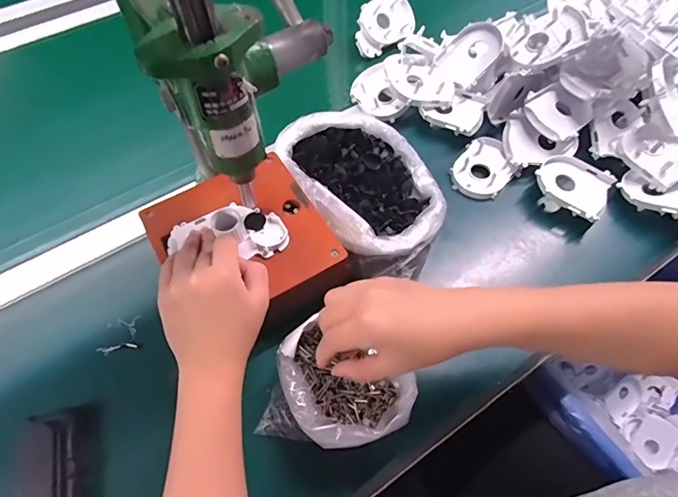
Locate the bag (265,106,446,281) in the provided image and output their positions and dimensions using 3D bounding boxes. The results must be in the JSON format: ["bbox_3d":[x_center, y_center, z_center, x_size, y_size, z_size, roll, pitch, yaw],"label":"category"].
[{"bbox_3d":[0.037,-0.068,0.492,0.154,0.065,0.217,-33,65,-18],"label":"bag"}]

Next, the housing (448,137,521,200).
[{"bbox_3d":[0.175,-0.097,0.527,0.067,0.027,0.077,40,67,21],"label":"housing"}]

